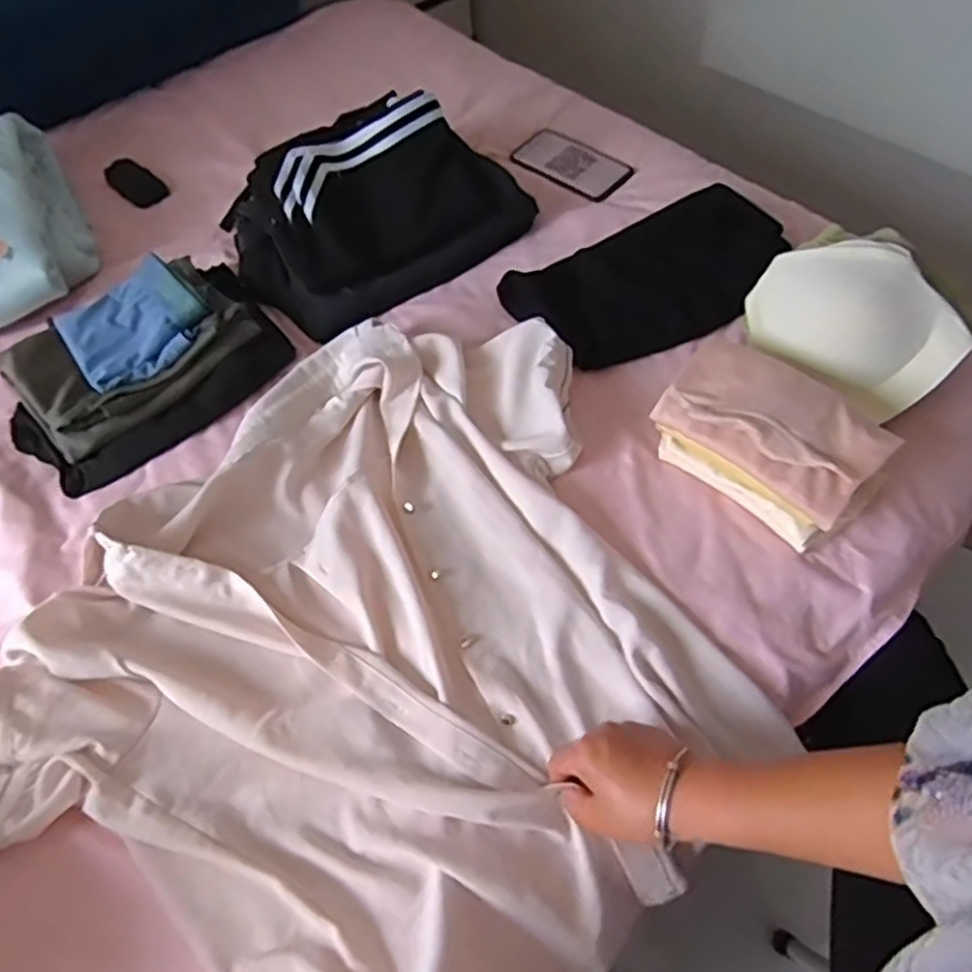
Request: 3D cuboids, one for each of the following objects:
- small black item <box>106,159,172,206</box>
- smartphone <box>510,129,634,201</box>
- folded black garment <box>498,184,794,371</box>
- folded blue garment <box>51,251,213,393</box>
[{"bbox_3d":[-0.516,-0.447,1.064,0.059,0.013,0.118,-40,61,-20],"label":"small black item"},{"bbox_3d":[0.119,-0.444,0.997,0.087,0.013,0.167,-39,61,-20],"label":"smartphone"},{"bbox_3d":[0.189,-0.236,0.819,0.307,0.044,0.183,-31,67,-6],"label":"folded black garment"},{"bbox_3d":[-0.386,-0.181,0.789,0.143,0.034,0.140,-34,60,-17],"label":"folded blue garment"}]

